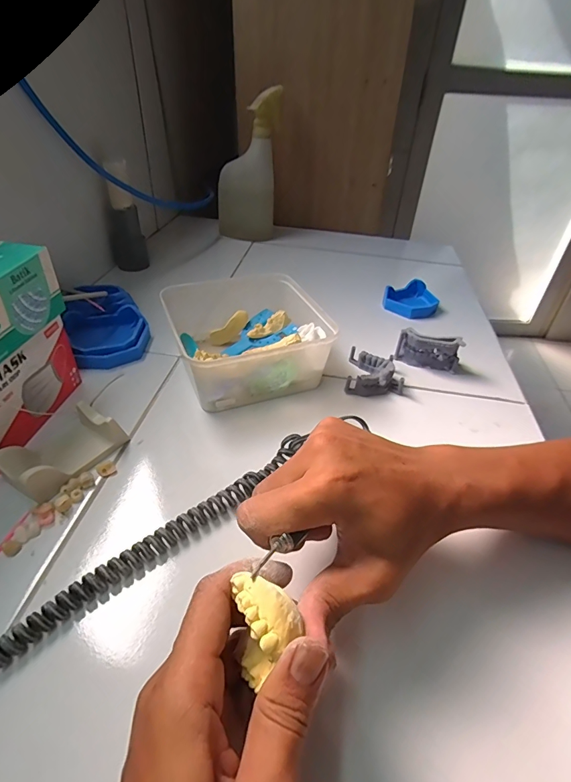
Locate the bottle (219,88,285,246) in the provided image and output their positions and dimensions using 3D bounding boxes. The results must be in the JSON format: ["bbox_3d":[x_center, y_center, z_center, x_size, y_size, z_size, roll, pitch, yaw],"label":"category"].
[{"bbox_3d":[-0.066,-0.389,0.729,0.111,0.225,0.050,-2,39,-7],"label":"bottle"}]

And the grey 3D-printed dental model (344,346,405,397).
[{"bbox_3d":[0.103,-0.020,0.468,0.064,0.026,0.064,11,39,9],"label":"grey 3D-printed dental model"}]

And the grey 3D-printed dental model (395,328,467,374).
[{"bbox_3d":[0.173,-0.047,0.492,0.072,0.044,0.014,10,39,9],"label":"grey 3D-printed dental model"}]

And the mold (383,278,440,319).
[{"bbox_3d":[0.189,-0.135,0.615,0.077,0.031,0.068,-19,44,-26],"label":"mold"}]

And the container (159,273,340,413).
[{"bbox_3d":[-0.038,-0.056,0.462,0.149,0.071,0.140,-13,42,-20],"label":"container"}]

